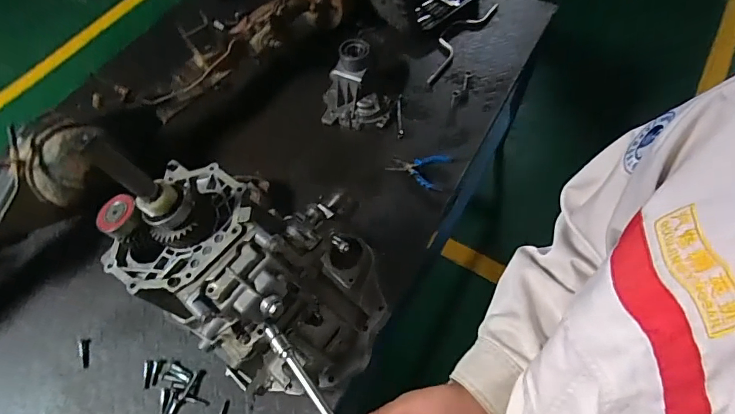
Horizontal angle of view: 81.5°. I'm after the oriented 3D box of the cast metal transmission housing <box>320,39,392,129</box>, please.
[{"bbox_3d":[-0.032,-0.290,1.052,0.171,0.158,0.123,-8,61,-3],"label":"cast metal transmission housing"}]

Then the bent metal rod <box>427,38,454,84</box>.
[{"bbox_3d":[0.210,-0.406,1.200,0.050,0.017,0.172,13,62,9],"label":"bent metal rod"}]

